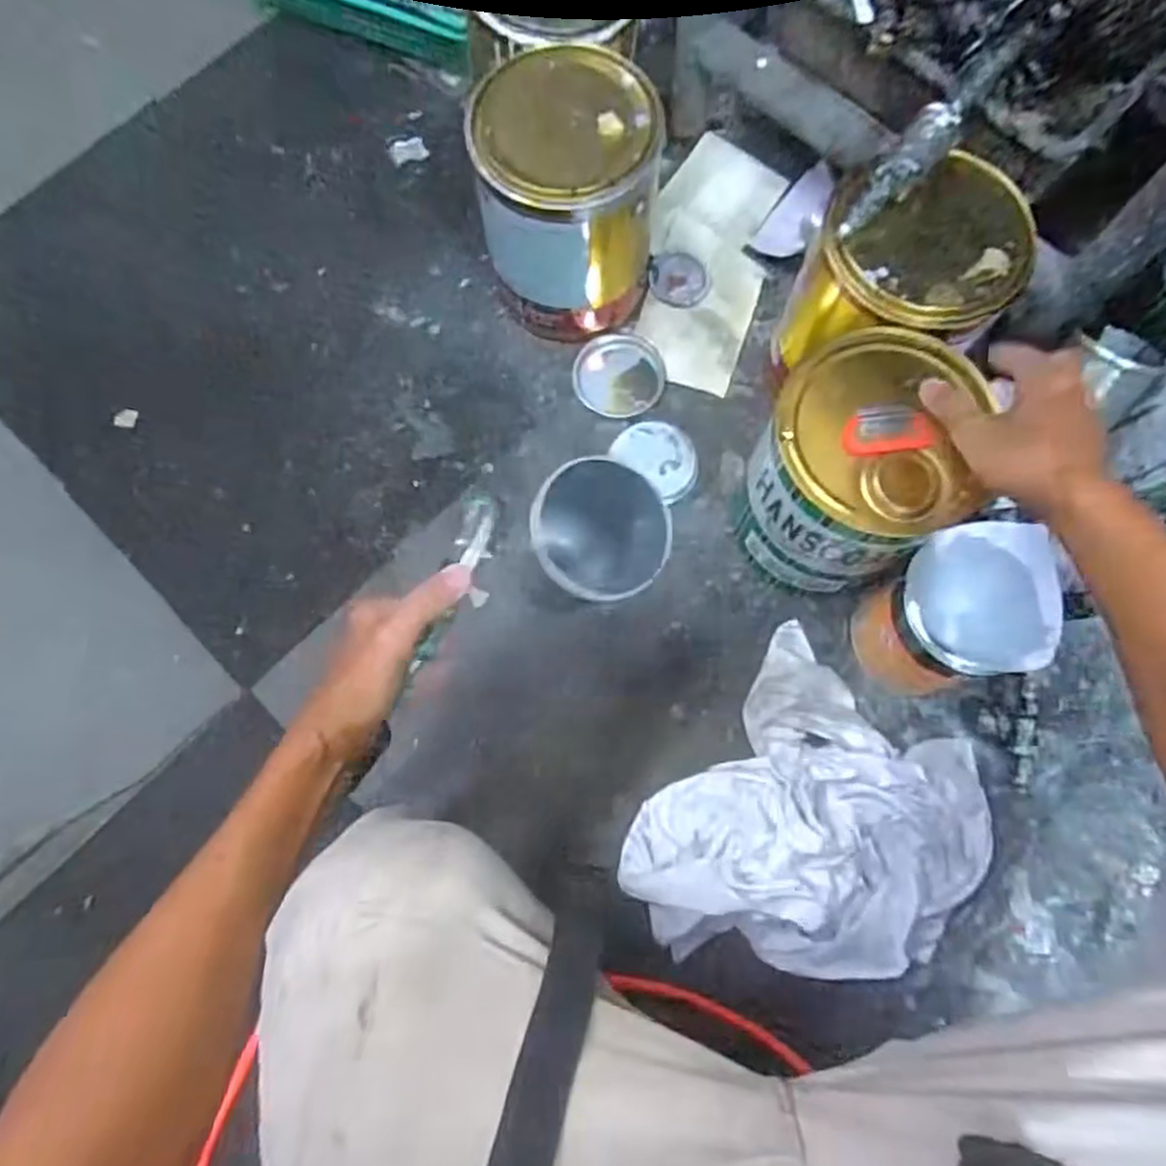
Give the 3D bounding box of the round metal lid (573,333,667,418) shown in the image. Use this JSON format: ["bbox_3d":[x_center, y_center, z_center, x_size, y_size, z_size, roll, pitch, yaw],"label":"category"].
[{"bbox_3d":[0.038,-0.220,0.791,0.094,0.004,0.091,1,75,1],"label":"round metal lid"}]

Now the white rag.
[{"bbox_3d":[0.204,0.215,0.637,0.248,0.091,0.281,36,79,9],"label":"white rag"}]

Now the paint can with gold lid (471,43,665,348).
[{"bbox_3d":[-0.017,-0.355,0.717,0.154,0.210,0.149,0,77,-1],"label":"paint can with gold lid"}]

